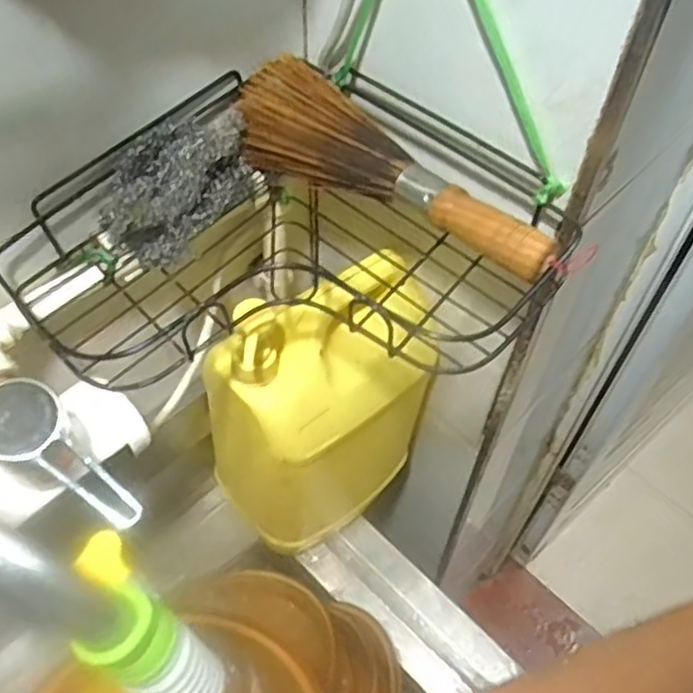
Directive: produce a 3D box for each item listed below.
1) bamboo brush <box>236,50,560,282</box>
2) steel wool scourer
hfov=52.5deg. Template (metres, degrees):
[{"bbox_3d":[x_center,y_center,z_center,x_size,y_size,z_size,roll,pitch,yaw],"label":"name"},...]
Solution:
[{"bbox_3d":[0.030,-0.113,0.461,0.245,0.051,0.067,37,61,23],"label":"bamboo brush"},{"bbox_3d":[-0.108,-0.107,0.470,0.063,0.054,0.119,39,61,24],"label":"steel wool scourer"}]

